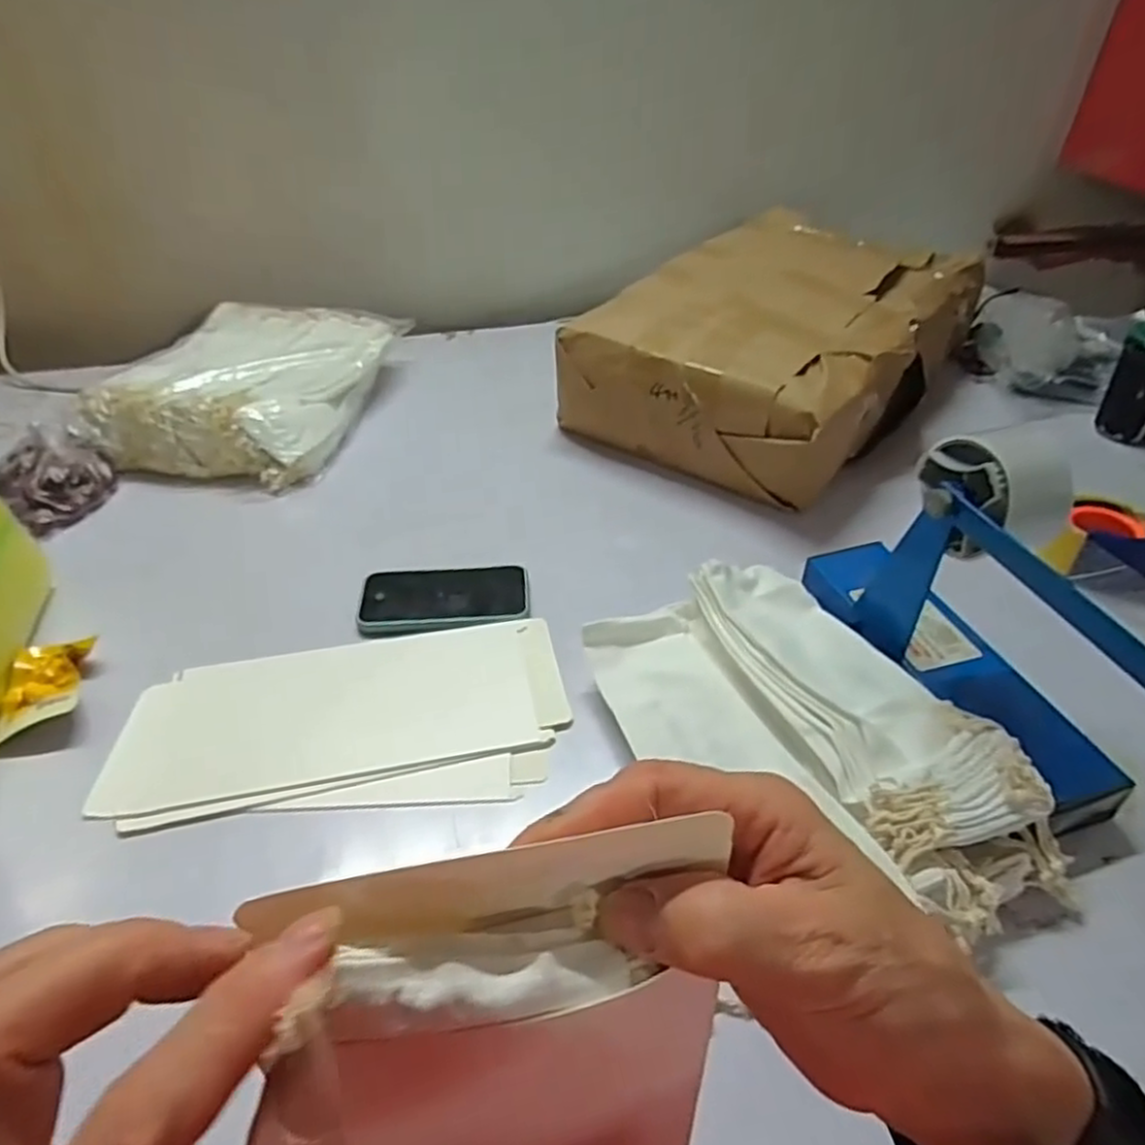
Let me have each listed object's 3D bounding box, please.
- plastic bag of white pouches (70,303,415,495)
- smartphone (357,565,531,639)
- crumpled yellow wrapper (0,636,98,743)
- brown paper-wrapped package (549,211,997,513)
[{"bbox_3d":[-0.410,-0.256,0.984,0.269,0.089,0.384,7,40,8],"label":"plastic bag of white pouches"},{"bbox_3d":[-0.121,0.026,0.691,0.158,0.014,0.077,-5,49,1],"label":"smartphone"},{"bbox_3d":[-0.436,0.096,0.607,0.061,0.020,0.099,-11,41,-13],"label":"crumpled yellow wrapper"},{"bbox_3d":[0.293,-0.308,0.988,0.360,0.164,0.586,31,48,32],"label":"brown paper-wrapped package"}]

